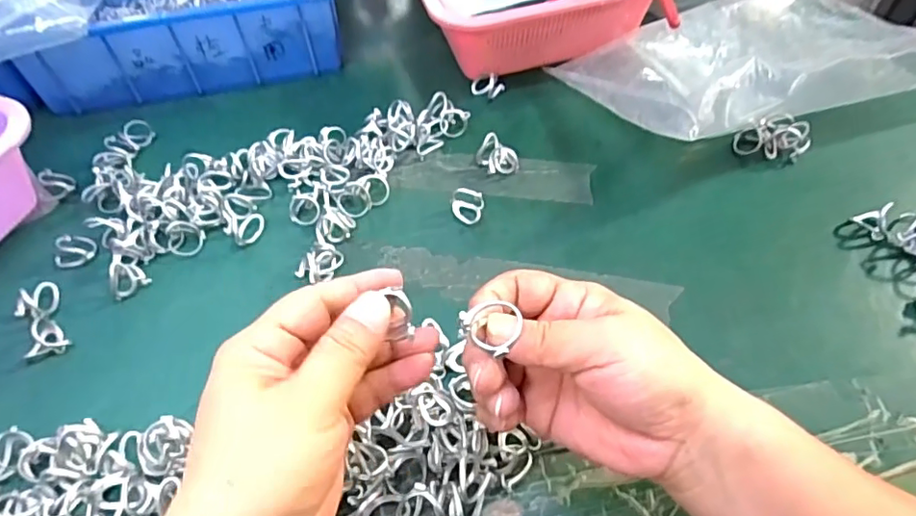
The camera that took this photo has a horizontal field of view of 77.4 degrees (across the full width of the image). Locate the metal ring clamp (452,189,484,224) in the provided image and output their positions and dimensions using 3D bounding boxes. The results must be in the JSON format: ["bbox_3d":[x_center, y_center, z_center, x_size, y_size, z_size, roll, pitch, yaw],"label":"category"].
[{"bbox_3d":[0.008,-0.040,0.433,0.024,0.015,0.023,-5,53,0],"label":"metal ring clamp"}]

